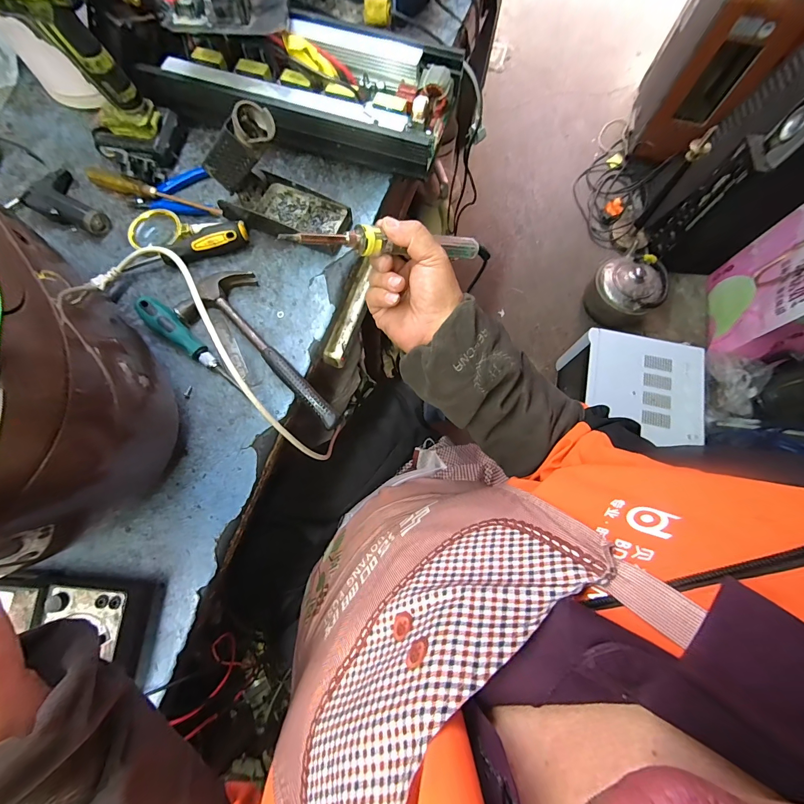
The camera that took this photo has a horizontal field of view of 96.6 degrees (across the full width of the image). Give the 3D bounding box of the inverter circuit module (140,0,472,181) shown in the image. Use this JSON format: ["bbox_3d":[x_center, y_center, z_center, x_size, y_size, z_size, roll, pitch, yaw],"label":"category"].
[{"bbox_3d":[-0.134,-0.448,0.503,0.398,0.085,0.197,16,75,4],"label":"inverter circuit module"}]

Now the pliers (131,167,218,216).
[{"bbox_3d":[-0.321,-0.286,0.497,0.106,0.018,0.087,-20,76,-6],"label":"pliers"}]

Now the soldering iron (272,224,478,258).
[{"bbox_3d":[-0.006,-0.155,0.345,0.212,0.022,0.028,-14,73,-36],"label":"soldering iron"}]

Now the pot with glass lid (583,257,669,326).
[{"bbox_3d":[0.785,-0.397,1.281,0.209,0.172,0.202,0,75,-1],"label":"pot with glass lid"}]

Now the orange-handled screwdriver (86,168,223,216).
[{"bbox_3d":[-0.342,-0.286,0.491,0.190,0.021,0.020,19,75,4],"label":"orange-handled screwdriver"}]

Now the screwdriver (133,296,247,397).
[{"bbox_3d":[-0.255,-0.067,0.436,0.158,0.022,0.029,42,78,-3],"label":"screwdriver"}]

